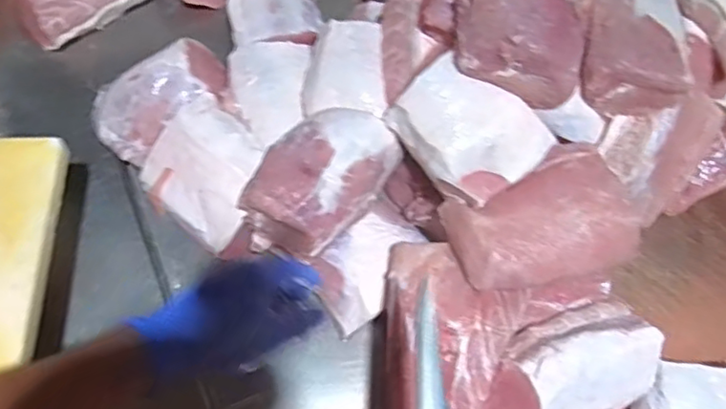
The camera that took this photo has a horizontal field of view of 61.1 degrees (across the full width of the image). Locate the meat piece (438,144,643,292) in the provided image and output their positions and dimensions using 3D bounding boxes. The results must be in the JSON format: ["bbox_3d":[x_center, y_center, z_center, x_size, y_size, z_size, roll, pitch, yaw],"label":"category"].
[{"bbox_3d":[0.173,0.018,0.601,0.175,0.057,0.124,-19,65,-13],"label":"meat piece"}]

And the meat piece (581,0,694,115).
[{"bbox_3d":[0.285,-0.180,0.654,0.111,0.060,0.162,8,62,1],"label":"meat piece"}]

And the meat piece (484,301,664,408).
[{"bbox_3d":[0.203,0.165,0.596,0.172,0.071,0.106,-23,66,-15],"label":"meat piece"}]

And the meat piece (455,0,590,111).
[{"bbox_3d":[0.163,-0.187,0.629,0.133,0.077,0.140,8,62,0],"label":"meat piece"}]

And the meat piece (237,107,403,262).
[{"bbox_3d":[-0.048,-0.031,0.652,0.114,0.068,0.171,37,66,15],"label":"meat piece"}]

